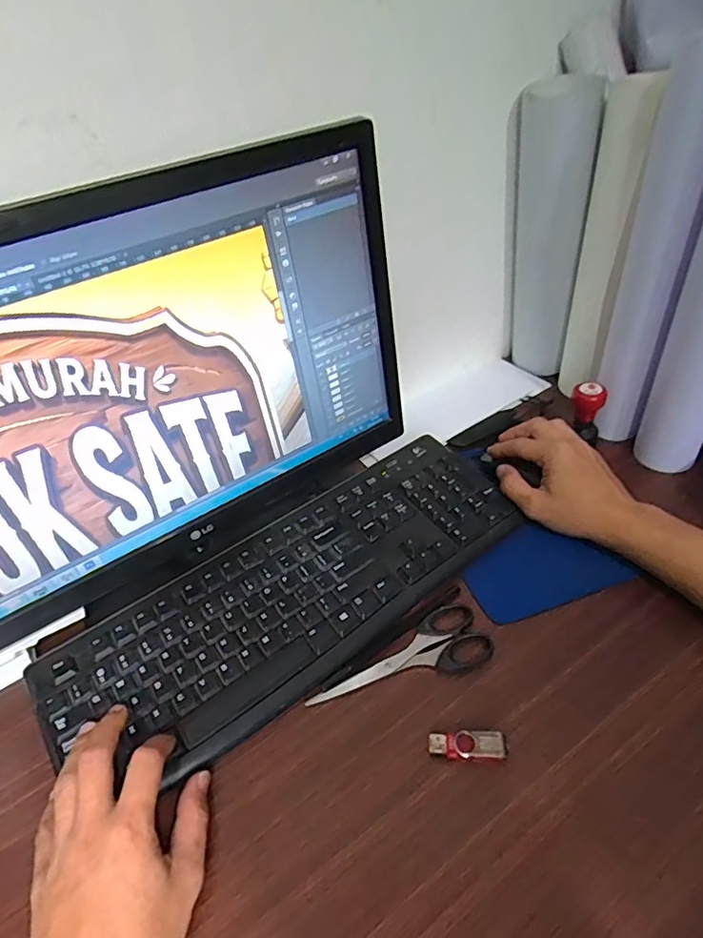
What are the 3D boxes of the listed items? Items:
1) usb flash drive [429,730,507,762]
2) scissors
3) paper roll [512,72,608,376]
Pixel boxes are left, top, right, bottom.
[{"bbox_3d":[0.081,0.195,0.381,0.052,0.012,0.019,-1,48,3],"label":"usb flash drive"},{"bbox_3d":[0.040,0.158,0.437,0.152,0.004,0.054,-21,50,-15],"label":"scissors"},{"bbox_3d":[0.217,-0.253,0.623,0.102,0.308,0.061,6,48,8],"label":"paper roll"}]

